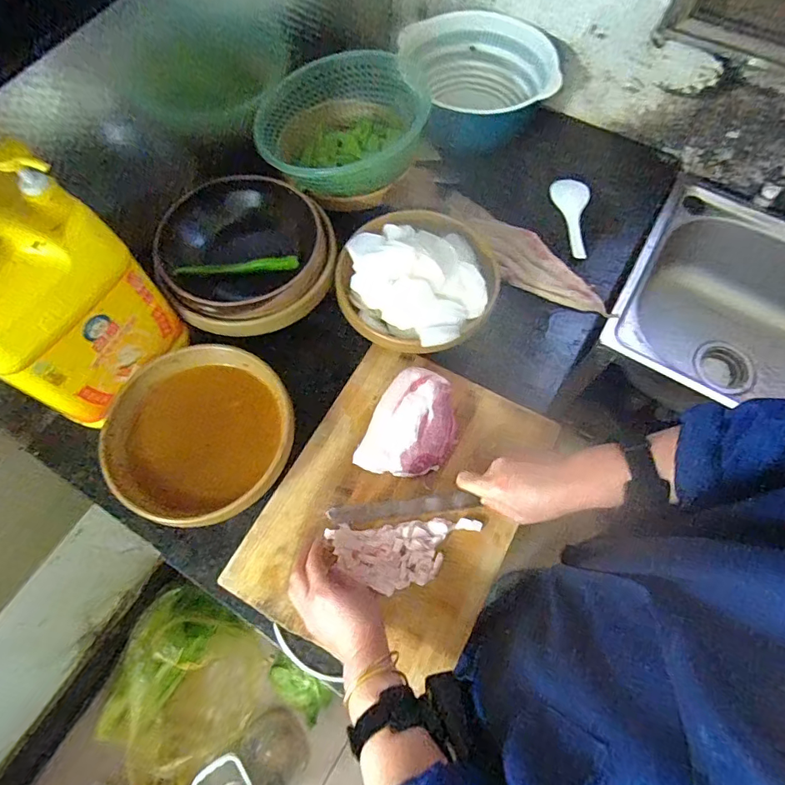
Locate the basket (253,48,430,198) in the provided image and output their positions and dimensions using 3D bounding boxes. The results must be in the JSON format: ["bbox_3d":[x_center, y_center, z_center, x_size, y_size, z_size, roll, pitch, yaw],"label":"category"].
[{"bbox_3d":[-0.084,-0.411,0.740,0.229,0.086,0.252,14,68,6],"label":"basket"}]

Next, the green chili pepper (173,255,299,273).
[{"bbox_3d":[-0.217,-0.178,0.668,0.163,0.032,0.015,-12,67,-5],"label":"green chili pepper"}]

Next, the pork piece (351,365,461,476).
[{"bbox_3d":[0.030,0.040,0.608,0.108,0.047,0.157,23,69,10],"label":"pork piece"}]

